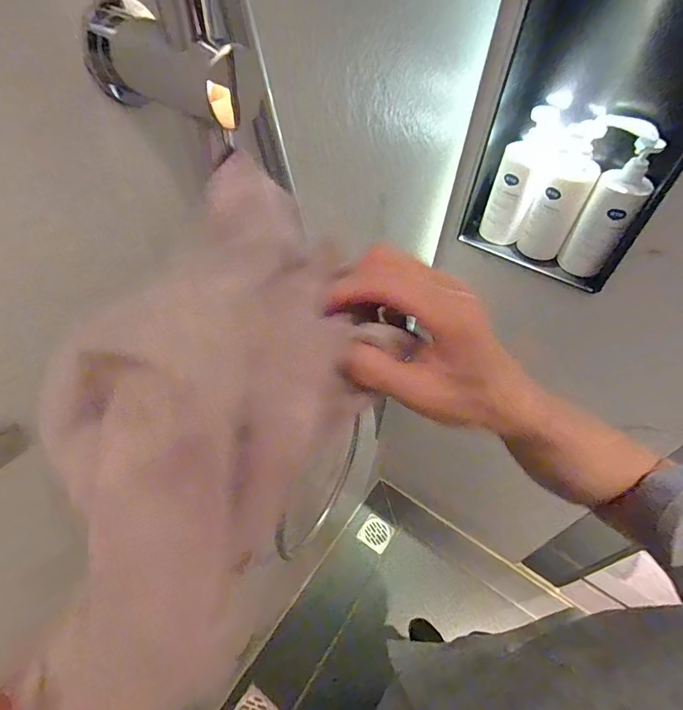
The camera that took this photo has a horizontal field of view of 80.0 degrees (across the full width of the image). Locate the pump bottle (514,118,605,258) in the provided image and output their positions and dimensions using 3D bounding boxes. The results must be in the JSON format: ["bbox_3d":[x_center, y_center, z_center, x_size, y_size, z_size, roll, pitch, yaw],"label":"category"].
[{"bbox_3d":[0.321,-0.227,0.593,0.062,0.186,0.052,31,56,20],"label":"pump bottle"}]

